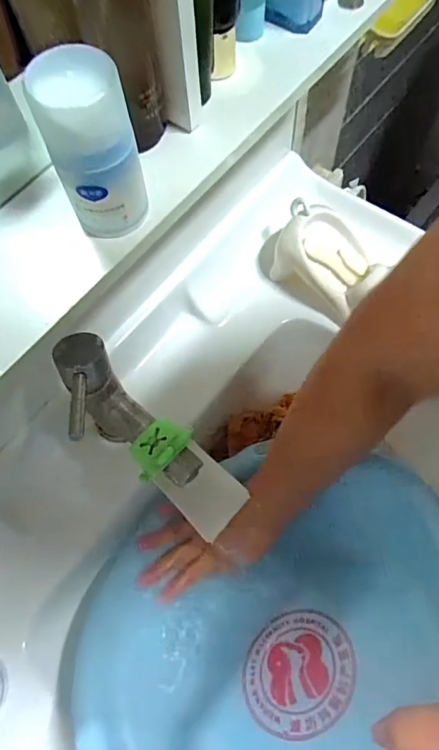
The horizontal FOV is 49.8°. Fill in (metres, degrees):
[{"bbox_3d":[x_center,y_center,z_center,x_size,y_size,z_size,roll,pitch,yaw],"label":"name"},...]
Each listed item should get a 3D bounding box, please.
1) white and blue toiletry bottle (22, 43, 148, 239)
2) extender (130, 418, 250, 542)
[{"bbox_3d":[-0.068,-0.123,0.263,0.044,0.092,0.035,-12,67,-3],"label":"white and blue toiletry bottle"},{"bbox_3d":[-0.023,0.092,0.420,0.060,0.123,0.042,-48,31,-16],"label":"extender"}]

